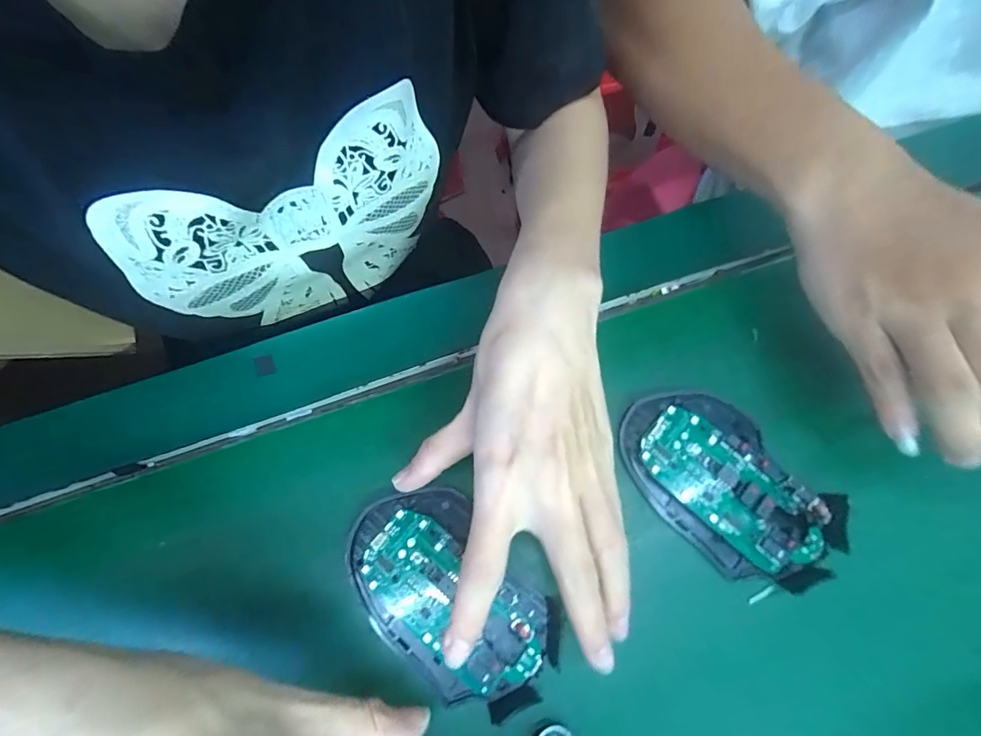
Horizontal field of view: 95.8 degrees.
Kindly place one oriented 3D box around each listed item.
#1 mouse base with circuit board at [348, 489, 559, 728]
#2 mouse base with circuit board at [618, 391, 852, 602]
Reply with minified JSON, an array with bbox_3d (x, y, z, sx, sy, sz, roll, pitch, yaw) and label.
[{"bbox_3d":[-0.023,0.114,0.222,0.069,0.019,0.117,-39,72,-12],"label":"mouse base with circuit board"},{"bbox_3d":[0.126,0.060,0.235,0.070,0.015,0.117,-41,73,-12],"label":"mouse base with circuit board"}]

